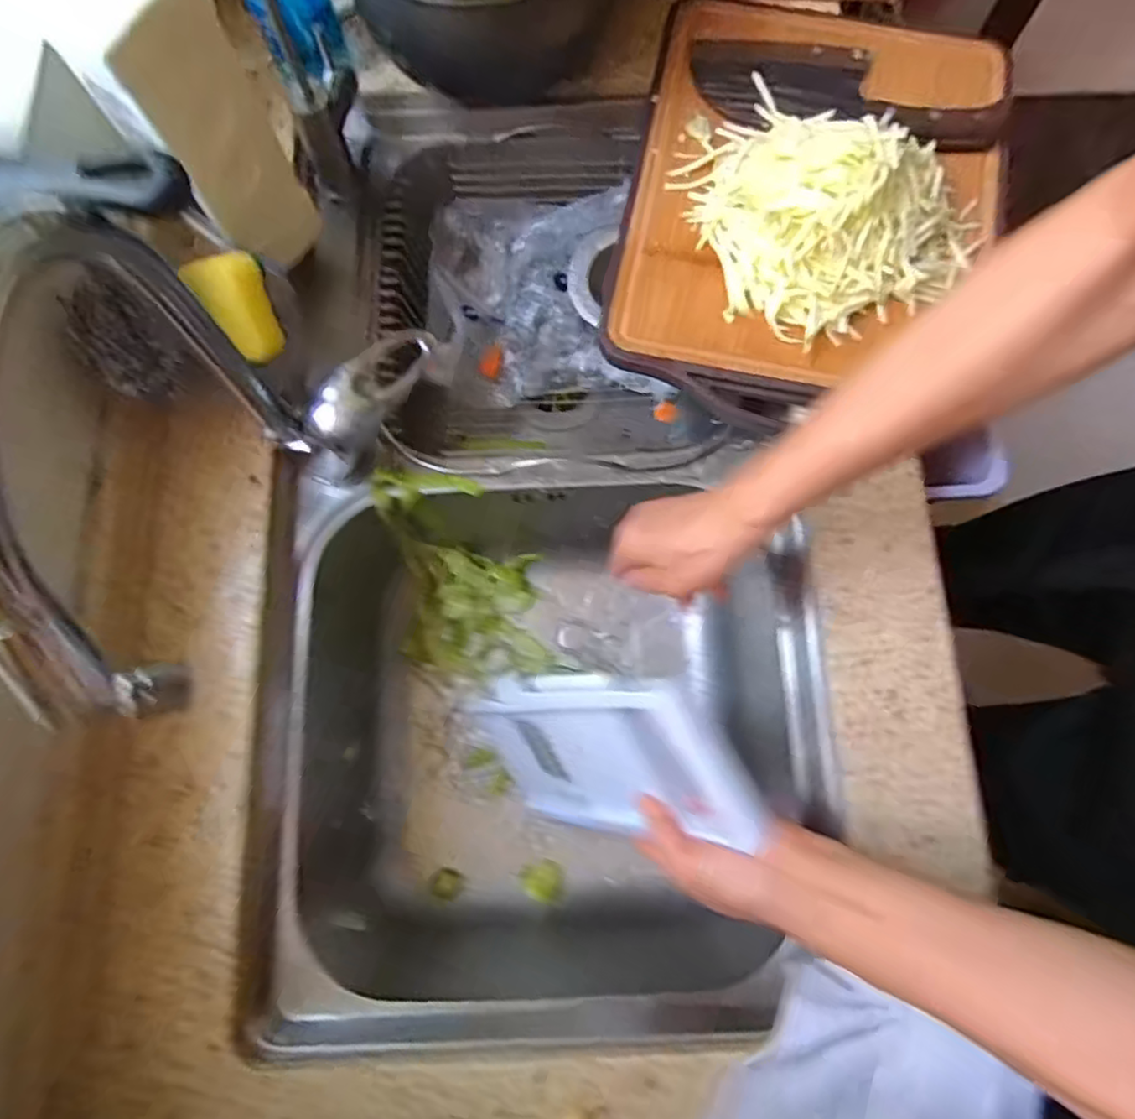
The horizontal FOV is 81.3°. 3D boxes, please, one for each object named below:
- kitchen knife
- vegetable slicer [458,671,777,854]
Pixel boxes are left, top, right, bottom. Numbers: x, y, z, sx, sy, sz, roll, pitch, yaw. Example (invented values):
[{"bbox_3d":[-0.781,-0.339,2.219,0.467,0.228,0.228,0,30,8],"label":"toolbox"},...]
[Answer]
[{"bbox_3d":[0.228,-0.395,0.544,0.244,0.026,0.093,8,78,2],"label":"kitchen knife"},{"bbox_3d":[0.018,0.144,0.491,0.022,0.261,0.130,-36,101,-36],"label":"vegetable slicer"}]

